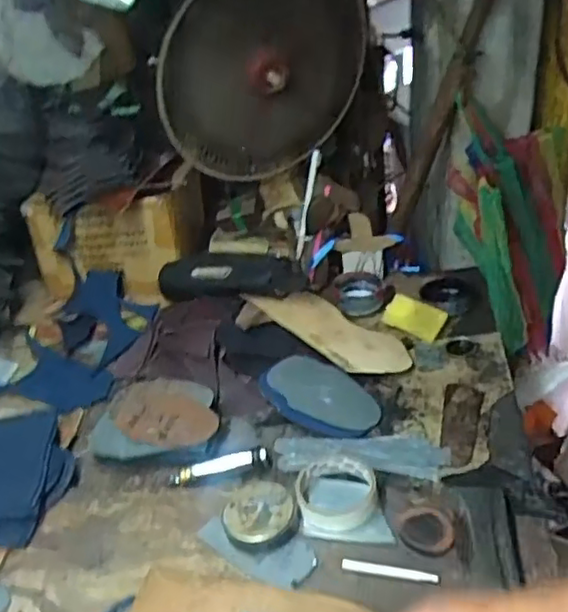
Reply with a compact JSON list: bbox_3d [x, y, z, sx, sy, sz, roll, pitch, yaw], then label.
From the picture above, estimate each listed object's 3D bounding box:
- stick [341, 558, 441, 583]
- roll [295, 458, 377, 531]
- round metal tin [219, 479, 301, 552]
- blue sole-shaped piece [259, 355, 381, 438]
[{"bbox_3d":[0.100,0.250,0.610,0.090,0.004,0.011,2,42,19],"label":"stick"},{"bbox_3d":[0.055,0.198,0.690,0.083,0.017,0.083,-5,34,4],"label":"roll"},{"bbox_3d":[-0.023,0.220,0.677,0.072,0.025,0.076,-5,34,4],"label":"round metal tin"},{"bbox_3d":[0.047,0.118,0.829,0.150,0.015,0.092,31,54,20],"label":"blue sole-shaped piece"}]

